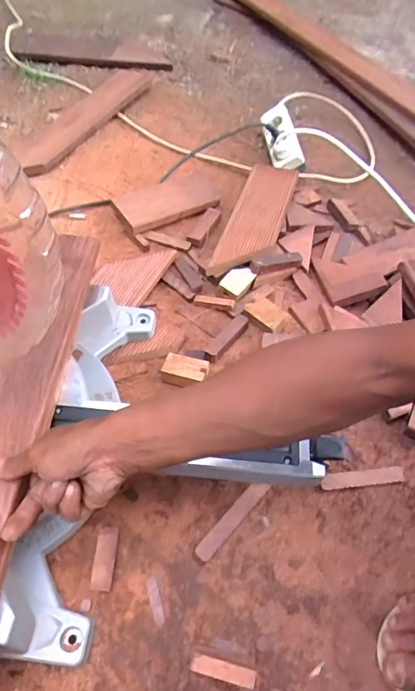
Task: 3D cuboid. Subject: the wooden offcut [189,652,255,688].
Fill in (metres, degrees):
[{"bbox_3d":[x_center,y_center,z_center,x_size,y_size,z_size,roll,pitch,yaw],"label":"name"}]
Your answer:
[{"bbox_3d":[0.016,0.324,0.474,0.064,0.012,0.016,12,54,7],"label":"wooden offcut"}]

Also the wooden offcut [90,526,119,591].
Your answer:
[{"bbox_3d":[-0.112,0.229,0.518,0.022,0.011,0.065,3,54,0],"label":"wooden offcut"}]

